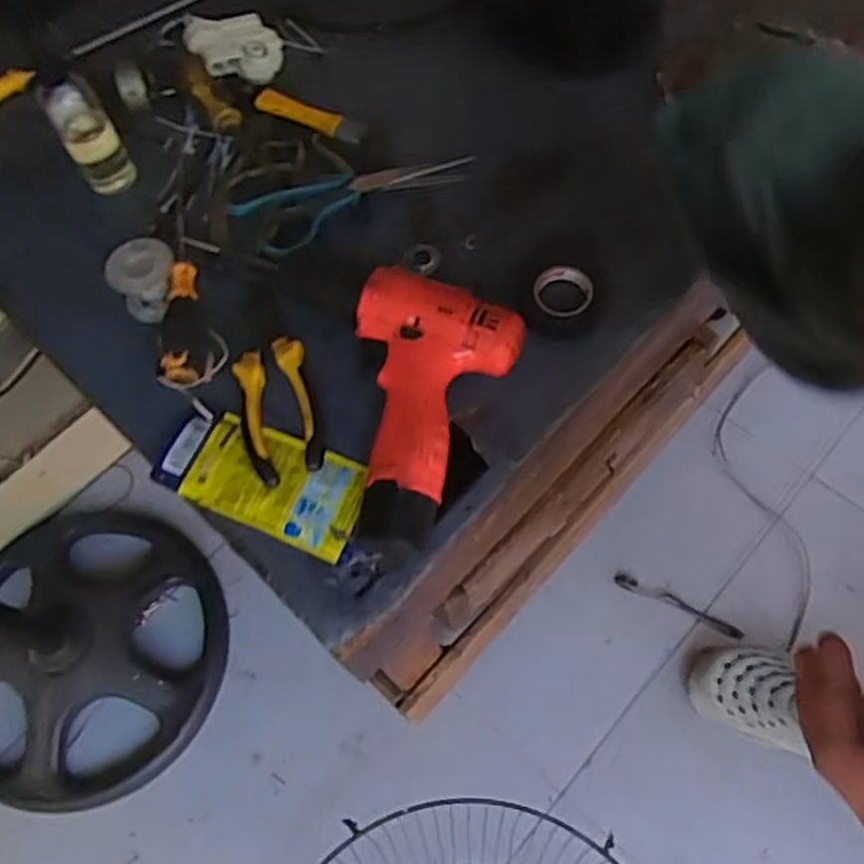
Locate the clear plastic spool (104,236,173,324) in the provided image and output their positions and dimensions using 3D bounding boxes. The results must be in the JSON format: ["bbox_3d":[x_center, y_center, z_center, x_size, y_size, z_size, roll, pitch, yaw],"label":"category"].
[{"bbox_3d":[-0.220,-0.115,0.601,0.045,0.047,0.053,-8,64,0],"label":"clear plastic spool"}]

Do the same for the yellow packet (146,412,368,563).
[{"bbox_3d":[-0.117,0.031,0.543,0.142,0.015,0.069,20,66,13],"label":"yellow packet"}]

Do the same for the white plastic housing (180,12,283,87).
[{"bbox_3d":[-0.182,-0.354,0.714,0.085,0.033,0.060,-4,64,2],"label":"white plastic housing"}]

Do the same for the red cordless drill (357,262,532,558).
[{"bbox_3d":[-0.017,-0.025,0.543,0.115,0.061,0.174,23,68,14],"label":"red cordless drill"}]

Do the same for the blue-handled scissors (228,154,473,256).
[{"bbox_3d":[-0.056,-0.183,0.619,0.196,0.023,0.056,-21,64,-7],"label":"blue-handled scissors"}]

